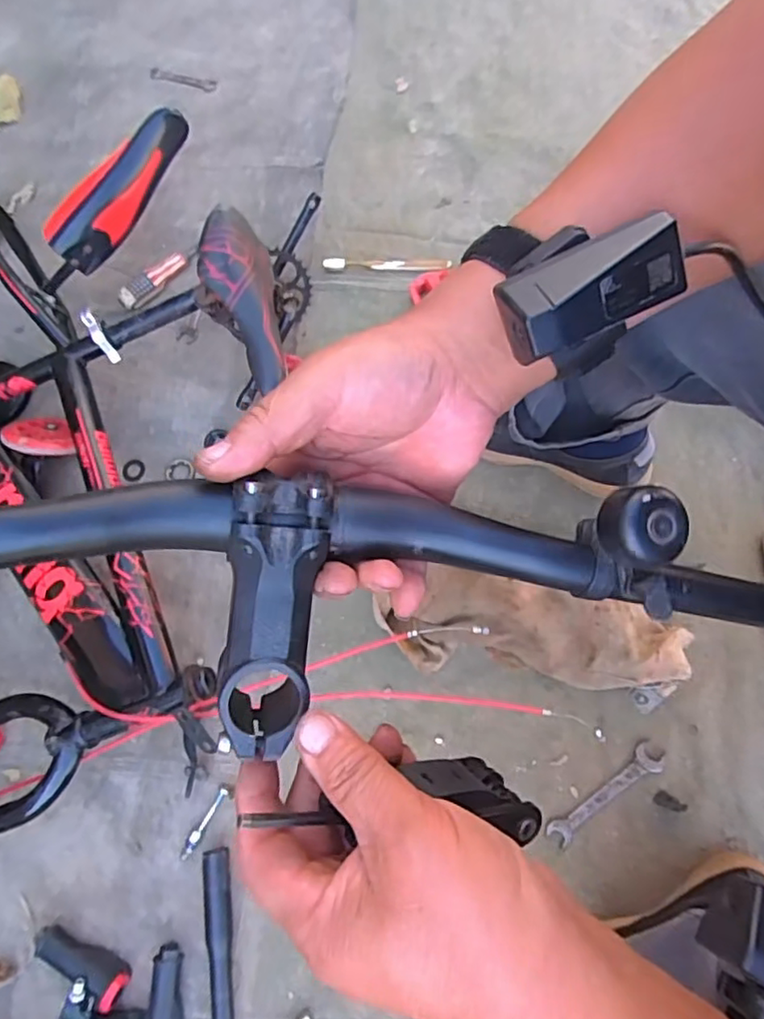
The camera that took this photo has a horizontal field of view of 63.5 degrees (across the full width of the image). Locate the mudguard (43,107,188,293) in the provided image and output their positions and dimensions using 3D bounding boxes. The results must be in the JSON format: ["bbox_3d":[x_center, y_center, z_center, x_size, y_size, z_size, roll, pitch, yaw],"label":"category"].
[{"bbox_3d":[-0.352,-0.405,0.806,0.046,0.092,0.271,37,78,15],"label":"mudguard"}]

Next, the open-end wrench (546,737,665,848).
[{"bbox_3d":[0.241,0.306,0.664,0.144,0.011,0.030,-37,74,-9],"label":"open-end wrench"}]

